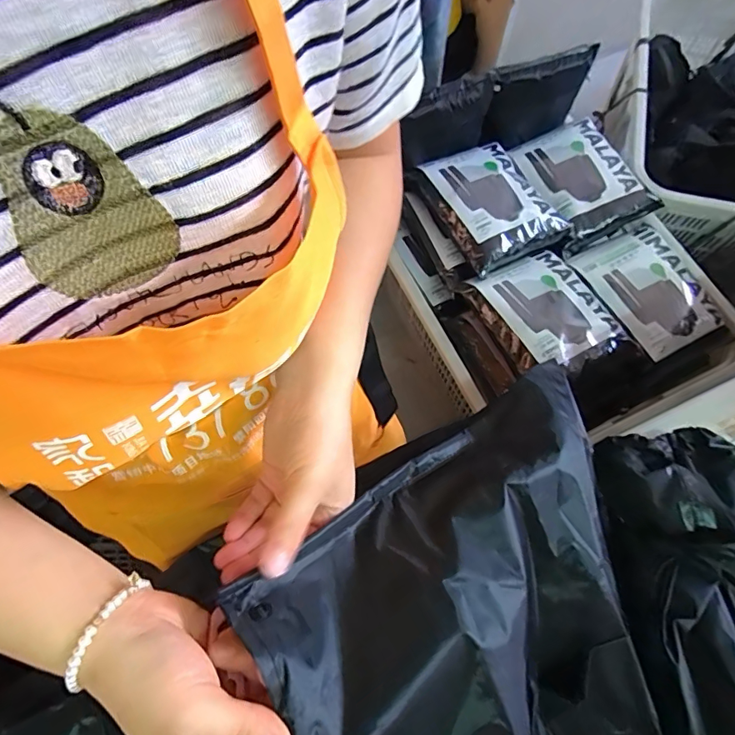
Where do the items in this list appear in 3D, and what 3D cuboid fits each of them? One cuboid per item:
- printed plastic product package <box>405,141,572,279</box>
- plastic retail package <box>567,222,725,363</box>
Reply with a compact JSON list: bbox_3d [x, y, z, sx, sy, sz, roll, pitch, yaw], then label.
[{"bbox_3d":[0.250,-0.348,0.982,0.237,0.058,0.284,-31,72,-10],"label":"printed plastic product package"},{"bbox_3d":[0.571,-0.162,0.956,0.230,0.054,0.272,-26,72,-8],"label":"plastic retail package"}]

